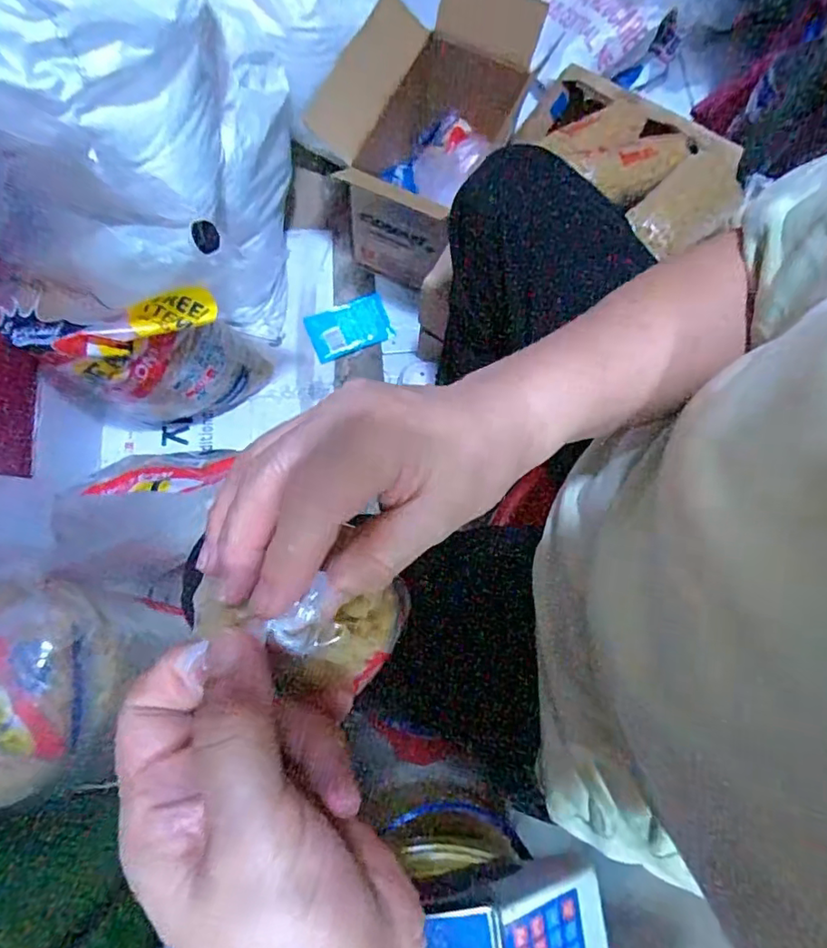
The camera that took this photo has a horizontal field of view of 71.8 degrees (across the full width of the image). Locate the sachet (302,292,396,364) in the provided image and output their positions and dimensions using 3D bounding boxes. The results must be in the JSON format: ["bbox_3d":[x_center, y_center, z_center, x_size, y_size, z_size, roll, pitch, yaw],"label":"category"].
[{"bbox_3d":[-0.103,-0.234,0.911,0.125,0.010,0.083,-19,78,-6],"label":"sachet"}]

